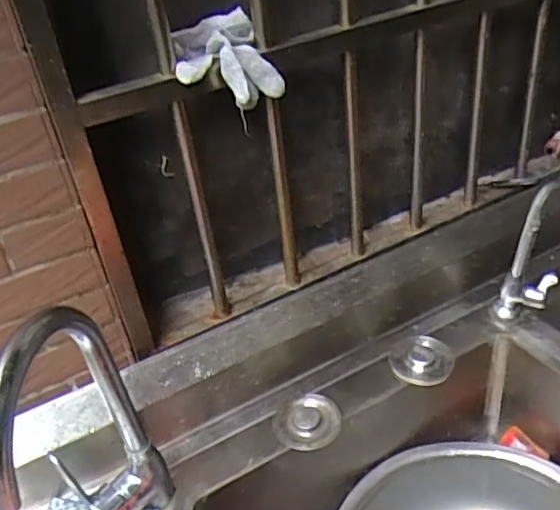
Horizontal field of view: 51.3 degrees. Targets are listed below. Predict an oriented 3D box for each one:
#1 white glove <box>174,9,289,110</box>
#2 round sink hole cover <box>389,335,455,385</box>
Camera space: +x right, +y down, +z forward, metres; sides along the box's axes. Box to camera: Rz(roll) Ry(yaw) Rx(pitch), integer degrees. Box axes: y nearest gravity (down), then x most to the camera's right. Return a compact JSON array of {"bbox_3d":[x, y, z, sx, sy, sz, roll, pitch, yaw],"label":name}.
[{"bbox_3d":[-0.059,-0.198,0.601,0.104,0.073,0.082,-20,37,-17],"label":"white glove"},{"bbox_3d":[0.195,0.144,0.803,0.084,0.019,0.073,1,36,11],"label":"round sink hole cover"}]

